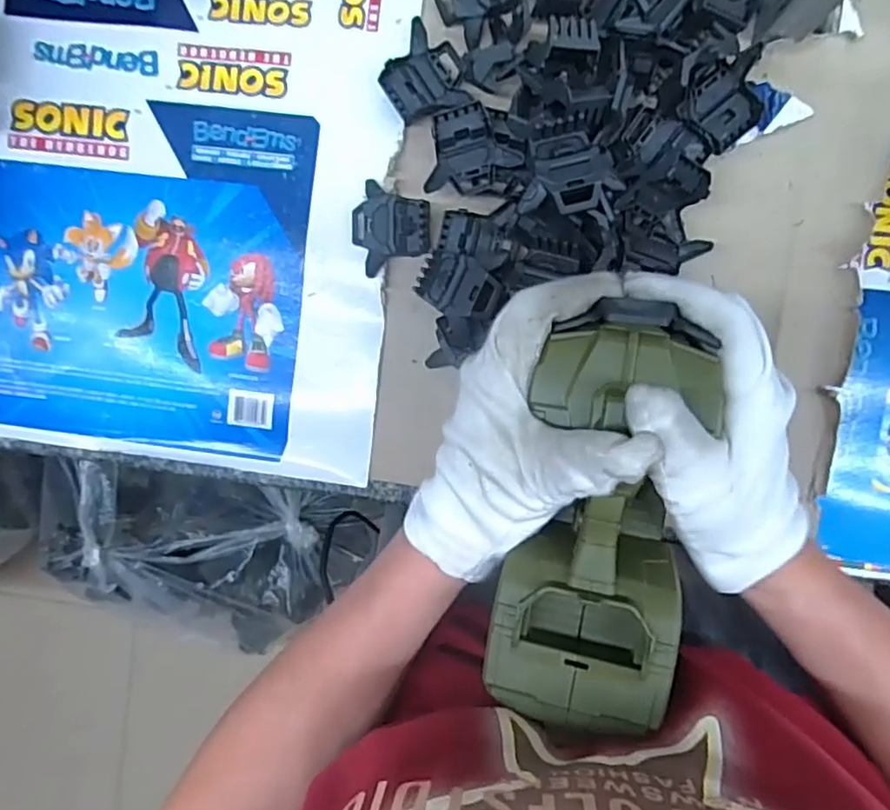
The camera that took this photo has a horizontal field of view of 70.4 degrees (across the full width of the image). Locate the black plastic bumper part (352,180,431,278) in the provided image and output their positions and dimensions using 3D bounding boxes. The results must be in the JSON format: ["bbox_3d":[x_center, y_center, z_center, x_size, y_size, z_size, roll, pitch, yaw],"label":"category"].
[{"bbox_3d":[-0.039,-0.130,0.463,0.056,0.016,0.064,0,95,5],"label":"black plastic bumper part"}]

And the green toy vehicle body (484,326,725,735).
[{"bbox_3d":[0.068,0.053,0.285,0.078,0.046,0.170,7,94,5],"label":"green toy vehicle body"}]

